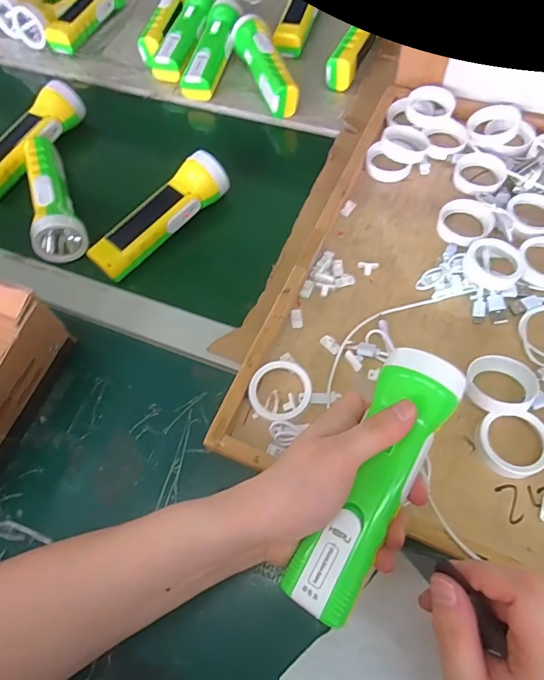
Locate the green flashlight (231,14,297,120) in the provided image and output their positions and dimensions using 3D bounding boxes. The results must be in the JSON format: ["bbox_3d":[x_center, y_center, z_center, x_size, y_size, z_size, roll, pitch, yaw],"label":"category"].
[{"bbox_3d":[-0.011,-0.364,0.582,0.049,0.048,0.172,-15,62,-6],"label":"green flashlight"}]

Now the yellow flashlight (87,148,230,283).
[{"bbox_3d":[-0.119,-0.135,0.469,0.041,0.037,0.171,38,69,20],"label":"yellow flashlight"}]

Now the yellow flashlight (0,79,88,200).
[{"bbox_3d":[-0.303,-0.248,0.540,0.057,0.052,0.169,18,64,12],"label":"yellow flashlight"}]

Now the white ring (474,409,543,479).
[{"bbox_3d":[0.189,0.081,0.340,0.052,0.016,0.050,-1,61,2],"label":"white ring"}]

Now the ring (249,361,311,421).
[{"bbox_3d":[0.007,0.045,0.375,0.051,0.017,0.051,-1,64,3],"label":"ring"}]

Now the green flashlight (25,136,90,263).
[{"bbox_3d":[-0.252,-0.165,0.491,0.048,0.041,0.171,-22,63,-9],"label":"green flashlight"}]

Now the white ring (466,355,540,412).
[{"bbox_3d":[0.189,0.036,0.362,0.053,0.020,0.051,-1,61,2],"label":"white ring"}]

